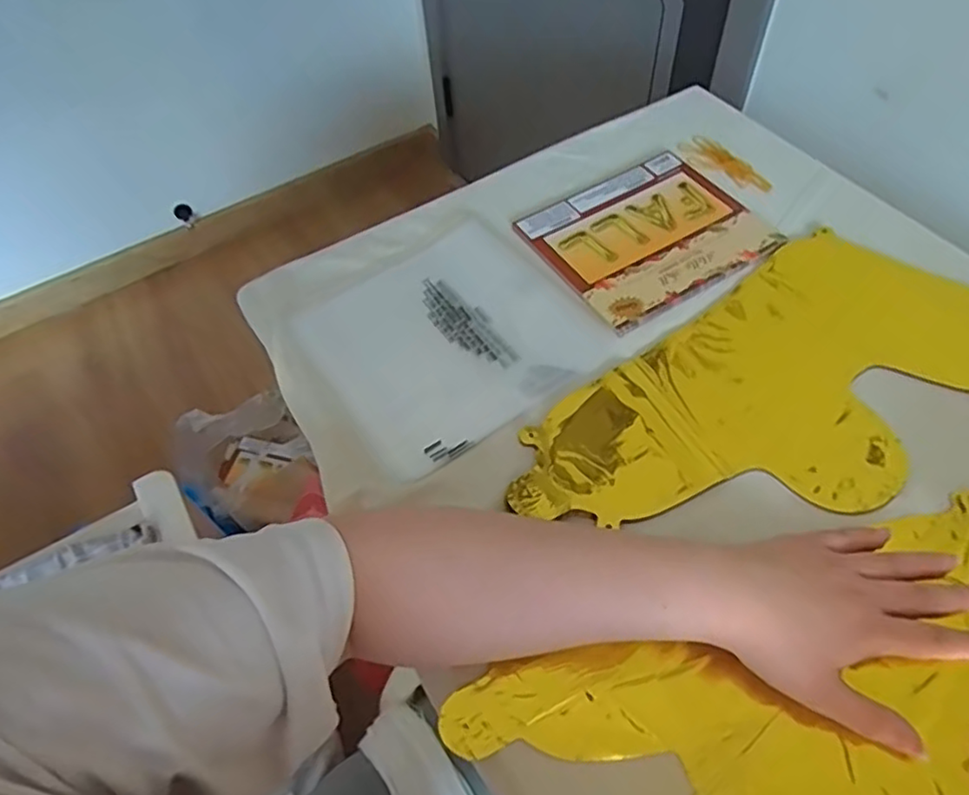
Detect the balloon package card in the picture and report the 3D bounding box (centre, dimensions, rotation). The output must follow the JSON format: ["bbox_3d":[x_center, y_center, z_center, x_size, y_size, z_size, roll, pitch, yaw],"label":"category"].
[{"bbox_3d":[0.149,-0.153,0.593,0.191,0.006,0.163,-28,59,-13],"label":"balloon package card"}]

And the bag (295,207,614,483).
[{"bbox_3d":[-0.034,-0.055,0.535,0.204,0.010,0.205,-31,59,-15],"label":"bag"}]

